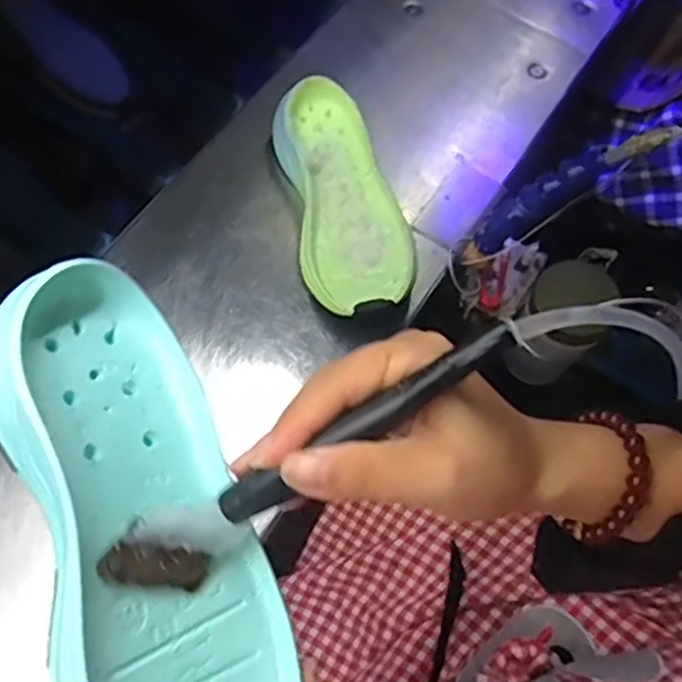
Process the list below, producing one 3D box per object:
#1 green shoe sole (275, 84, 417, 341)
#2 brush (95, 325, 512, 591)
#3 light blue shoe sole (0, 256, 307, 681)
[{"bbox_3d":[0.002,-0.114,0.597,0.092,0.044,0.217,-9,66,-11],"label":"green shoe sole"},{"bbox_3d":[-0.011,0.041,0.258,0.159,0.047,0.026,-36,68,14],"label":"brush"},{"bbox_3d":[-0.075,0.079,0.273,0.088,0.042,0.228,-9,68,-42],"label":"light blue shoe sole"}]

